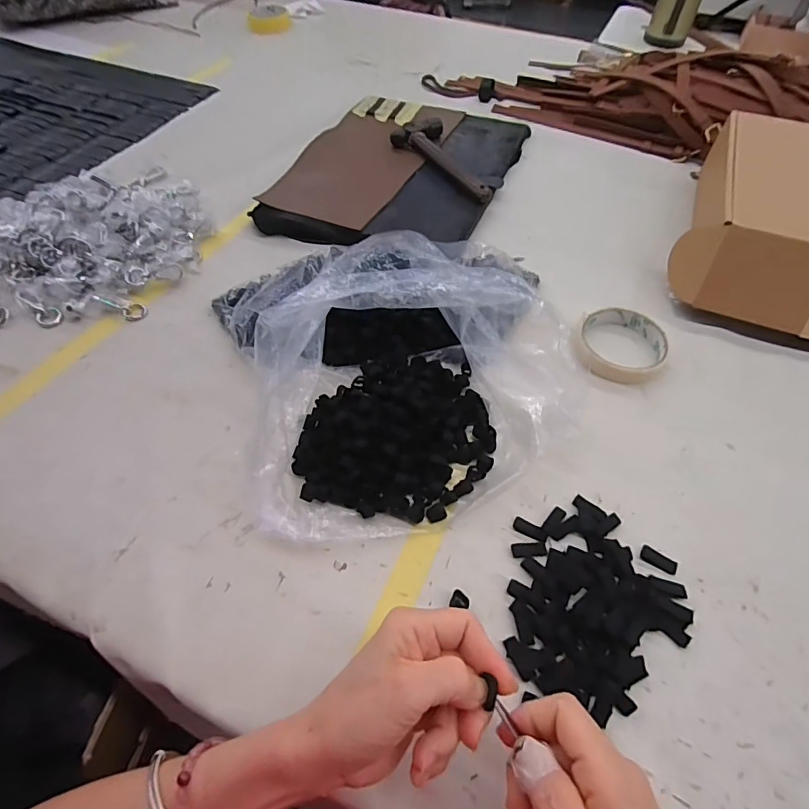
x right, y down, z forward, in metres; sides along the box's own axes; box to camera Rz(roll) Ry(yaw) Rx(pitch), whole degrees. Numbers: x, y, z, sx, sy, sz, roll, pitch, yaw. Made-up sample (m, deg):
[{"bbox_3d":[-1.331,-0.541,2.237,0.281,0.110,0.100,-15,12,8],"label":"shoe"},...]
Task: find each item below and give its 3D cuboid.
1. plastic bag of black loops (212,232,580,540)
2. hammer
[{"bbox_3d":[-0.008,-0.023,0.361,0.241,0.129,0.204,-18,58,-15],"label":"plastic bag of black loops"},{"bbox_3d":[0.064,-0.327,0.625,0.070,0.035,0.185,-31,62,-22],"label":"hammer"}]

